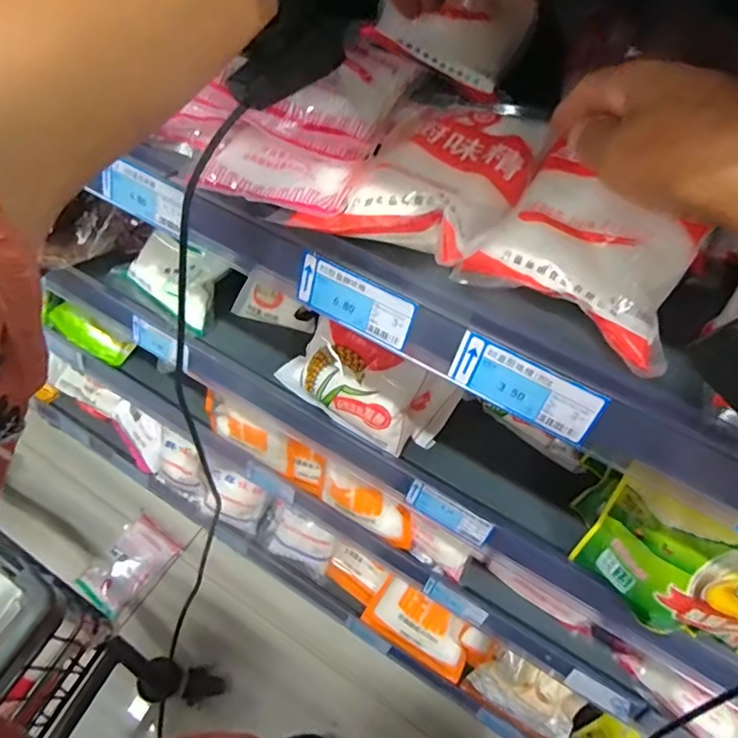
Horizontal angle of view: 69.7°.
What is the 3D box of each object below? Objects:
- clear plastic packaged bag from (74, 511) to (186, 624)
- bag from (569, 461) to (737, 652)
[{"bbox_3d":[-0.472,0.389,1.047,0.114,0.015,0.166,33,59,18],"label":"clear plastic packaged bag"},{"bbox_3d":[0.234,0.149,0.380,0.149,0.119,0.043,33,30,17],"label":"bag"}]

